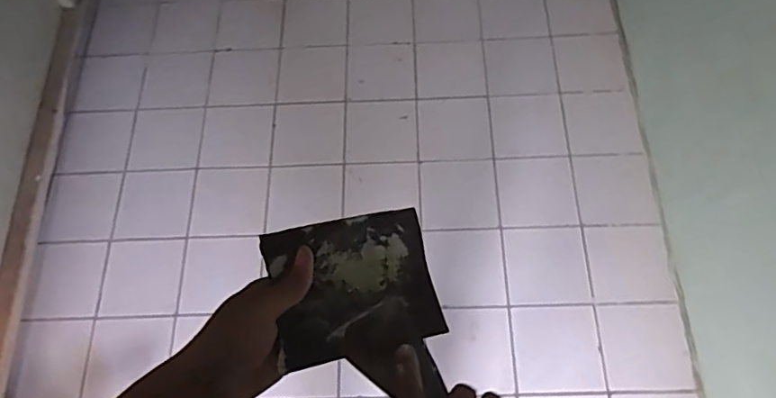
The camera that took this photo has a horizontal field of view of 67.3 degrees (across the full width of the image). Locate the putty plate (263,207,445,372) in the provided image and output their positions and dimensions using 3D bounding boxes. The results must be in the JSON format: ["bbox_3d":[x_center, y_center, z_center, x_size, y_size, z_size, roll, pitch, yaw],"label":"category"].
[{"bbox_3d":[-0.026,0.070,0.482,0.136,0.012,0.109,-8,74,-23],"label":"putty plate"}]

